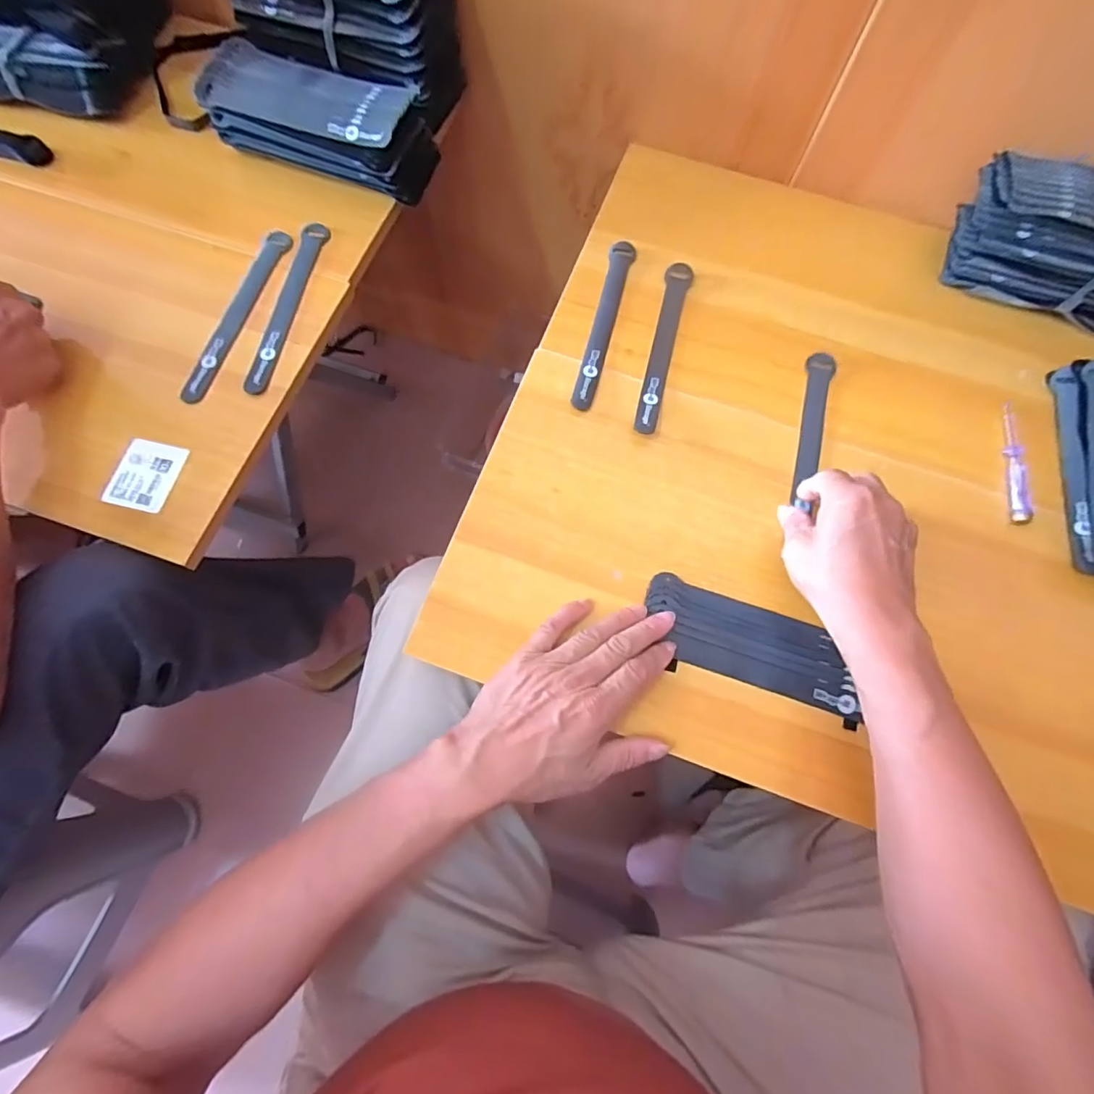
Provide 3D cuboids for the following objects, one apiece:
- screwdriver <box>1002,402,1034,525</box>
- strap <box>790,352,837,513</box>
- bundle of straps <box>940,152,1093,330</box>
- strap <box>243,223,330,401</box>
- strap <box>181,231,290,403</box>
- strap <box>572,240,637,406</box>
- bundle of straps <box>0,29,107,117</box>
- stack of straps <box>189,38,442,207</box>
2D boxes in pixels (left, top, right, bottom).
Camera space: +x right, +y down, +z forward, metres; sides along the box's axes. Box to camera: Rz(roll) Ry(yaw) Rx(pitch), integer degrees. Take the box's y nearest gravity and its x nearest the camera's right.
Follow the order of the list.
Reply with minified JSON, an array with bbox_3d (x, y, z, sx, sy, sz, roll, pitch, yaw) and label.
[{"bbox_3d":[0.407,-0.075,0.456,0.016,0.014,0.117,8,73,1],"label":"screwdriver"},{"bbox_3d":[0.235,-0.104,0.463,0.024,0.009,0.159,16,73,3],"label":"strap"},{"bbox_3d":[0.483,-0.269,0.466,0.225,0.119,0.075,21,74,5],"label":"bundle of straps"},{"bbox_3d":[-0.244,-0.229,0.492,0.026,0.008,0.201,10,72,-5],"label":"strap"},{"bbox_3d":[-0.287,-0.223,0.486,0.025,0.009,0.200,13,73,2],"label":"strap"},{"bbox_3d":[0.055,-0.214,0.495,0.023,0.006,0.195,15,71,-2],"label":"strap"},{"bbox_3d":[-0.561,-0.505,0.546,0.204,0.039,0.069,13,72,3],"label":"bundle of straps"},{"bbox_3d":[-0.228,-0.430,0.529,0.216,0.058,0.095,20,73,4],"label":"stack of straps"}]

